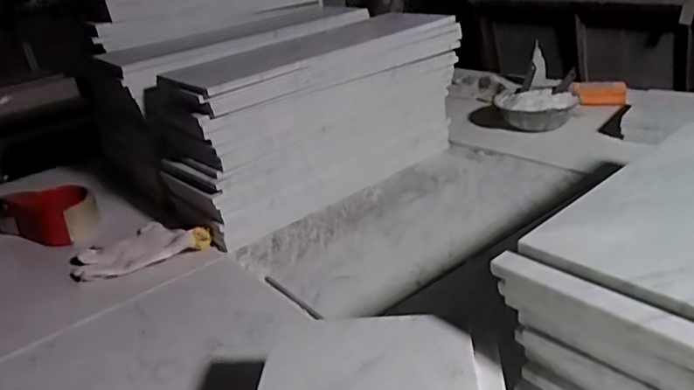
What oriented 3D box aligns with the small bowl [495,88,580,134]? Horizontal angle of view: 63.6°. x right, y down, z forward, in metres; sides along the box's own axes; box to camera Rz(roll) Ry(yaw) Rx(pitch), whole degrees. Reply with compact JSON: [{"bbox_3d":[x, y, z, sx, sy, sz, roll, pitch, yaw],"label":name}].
[{"bbox_3d":[0.362,-0.165,1.070,0.152,0.052,0.142,0,26,21],"label":"small bowl"}]

